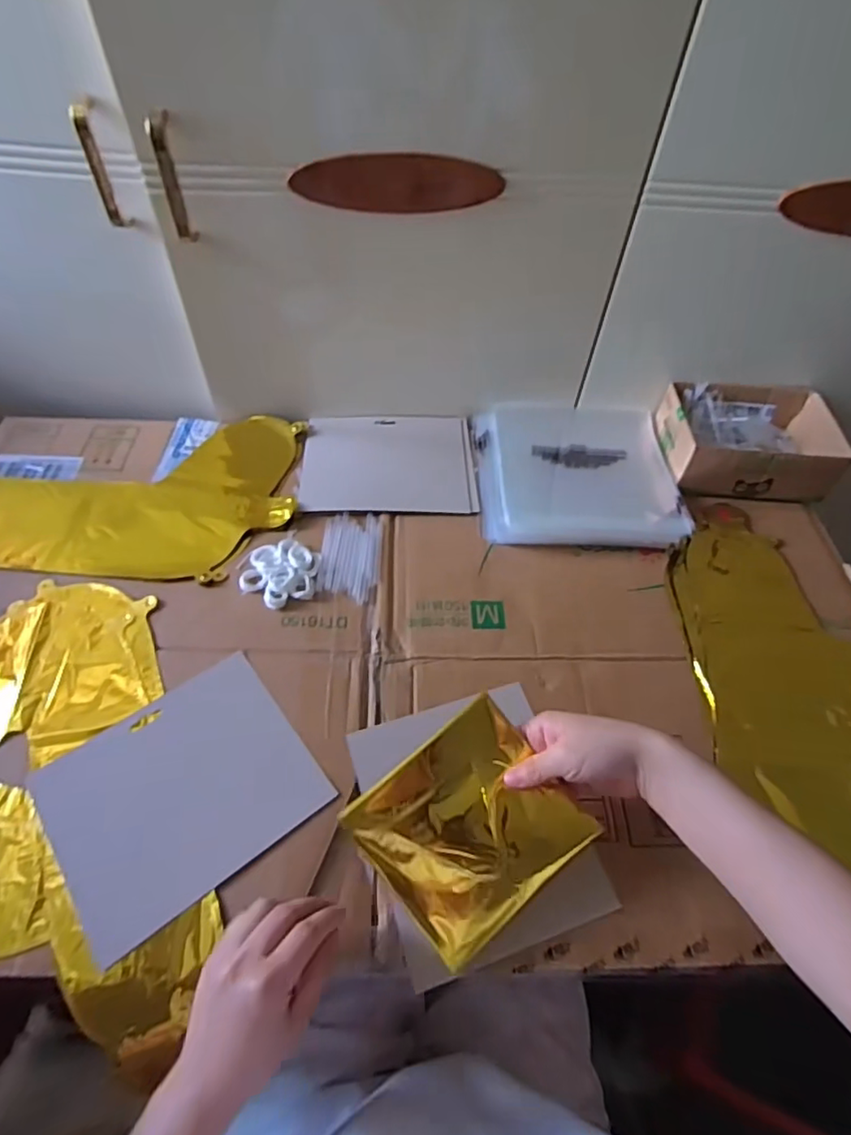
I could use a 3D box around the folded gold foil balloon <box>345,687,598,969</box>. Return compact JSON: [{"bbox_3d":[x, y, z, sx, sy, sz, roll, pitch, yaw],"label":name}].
[{"bbox_3d":[0.033,0.193,0.439,0.143,0.010,0.132,-38,80,-13],"label":"folded gold foil balloon"}]

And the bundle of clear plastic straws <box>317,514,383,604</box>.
[{"bbox_3d":[-0.078,-0.014,0.625,0.063,0.006,0.111,2,54,-2],"label":"bundle of clear plastic straws"}]

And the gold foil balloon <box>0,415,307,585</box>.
[{"bbox_3d":[-0.347,-0.083,0.655,0.394,0.020,0.233,0,54,-3],"label":"gold foil balloon"}]

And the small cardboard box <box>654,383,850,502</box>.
[{"bbox_3d":[0.381,-0.149,0.702,0.186,0.067,0.138,2,54,-2],"label":"small cardboard box"}]

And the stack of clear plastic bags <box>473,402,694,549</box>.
[{"bbox_3d":[0.175,-0.116,0.696,0.225,0.024,0.207,0,54,-3],"label":"stack of clear plastic bags"}]

